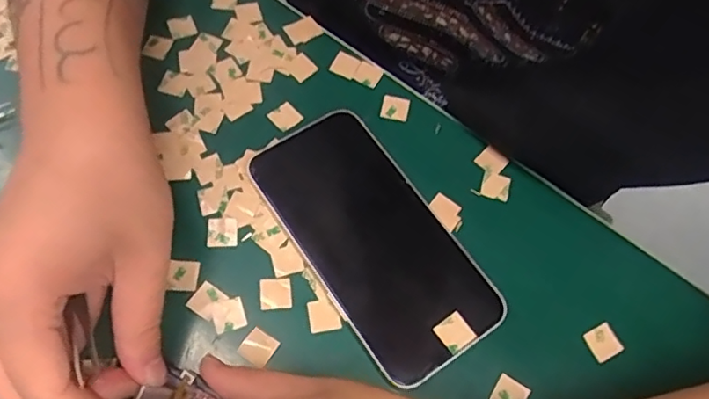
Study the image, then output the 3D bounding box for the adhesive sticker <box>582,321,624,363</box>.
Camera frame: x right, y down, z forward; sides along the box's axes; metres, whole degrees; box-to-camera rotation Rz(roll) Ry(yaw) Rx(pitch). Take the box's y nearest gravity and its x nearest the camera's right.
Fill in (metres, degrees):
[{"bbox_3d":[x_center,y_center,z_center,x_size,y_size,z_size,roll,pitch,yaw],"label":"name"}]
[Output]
[{"bbox_3d":[0.125,0.071,0.281,0.015,0.004,0.015,-23,70,-13],"label":"adhesive sticker"}]

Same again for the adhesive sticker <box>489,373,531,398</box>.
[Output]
[{"bbox_3d":[0.074,0.093,0.267,0.015,0.004,0.015,33,69,11],"label":"adhesive sticker"}]

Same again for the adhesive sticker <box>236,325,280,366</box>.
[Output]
[{"bbox_3d":[-0.046,0.071,0.269,0.015,0.004,0.016,35,75,8],"label":"adhesive sticker"}]

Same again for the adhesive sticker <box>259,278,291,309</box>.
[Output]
[{"bbox_3d":[-0.040,0.047,0.281,0.015,0.004,0.015,-3,69,-4],"label":"adhesive sticker"}]

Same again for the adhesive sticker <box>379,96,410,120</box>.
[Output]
[{"bbox_3d":[0.024,-0.054,0.332,0.016,0.004,0.015,12,71,5],"label":"adhesive sticker"}]

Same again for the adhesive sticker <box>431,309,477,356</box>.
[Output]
[{"bbox_3d":[0.048,0.064,0.269,0.015,0.004,0.016,-37,63,-7],"label":"adhesive sticker"}]

